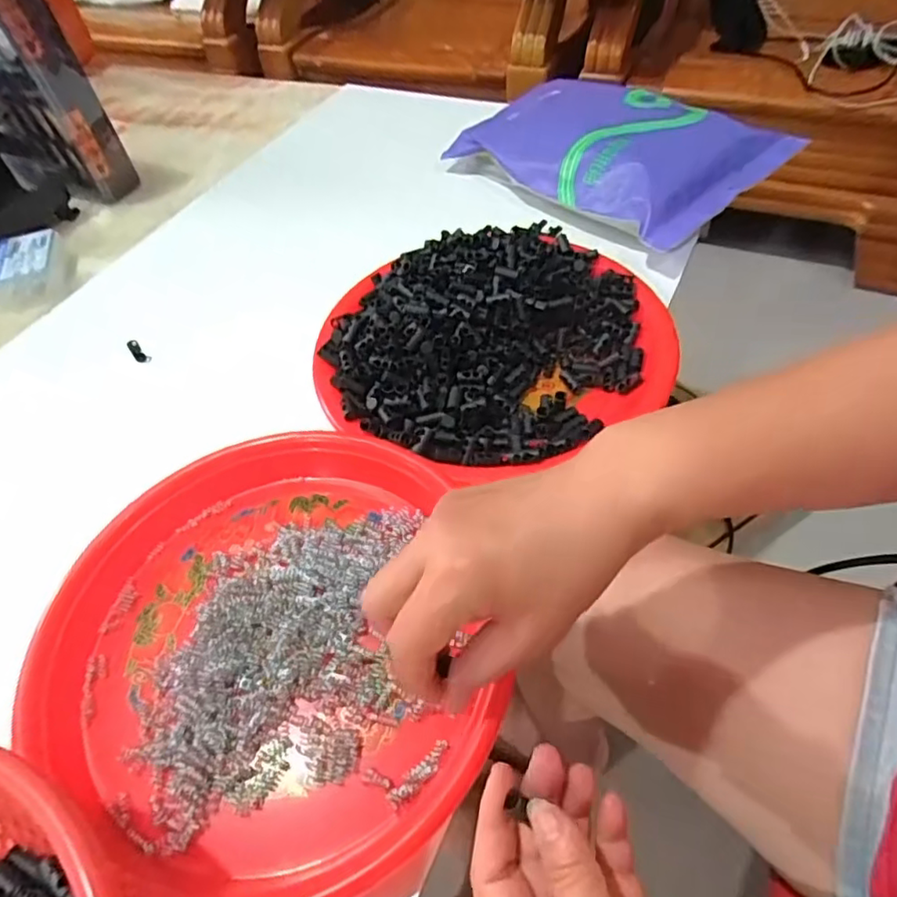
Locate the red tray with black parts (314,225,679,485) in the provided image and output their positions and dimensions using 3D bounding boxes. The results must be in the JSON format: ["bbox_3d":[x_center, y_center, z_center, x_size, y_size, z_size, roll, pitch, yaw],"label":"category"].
[{"bbox_3d":[0.034,-0.083,0.444,0.258,0.045,0.239,-31,55,-17],"label":"red tray with black parts"}]

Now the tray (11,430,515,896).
[{"bbox_3d":[-0.105,0.105,0.327,0.228,0.029,0.243,-3,52,4],"label":"tray"}]

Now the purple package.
[{"bbox_3d":[0.161,-0.297,0.596,0.188,0.052,0.283,-37,57,-21],"label":"purple package"}]

